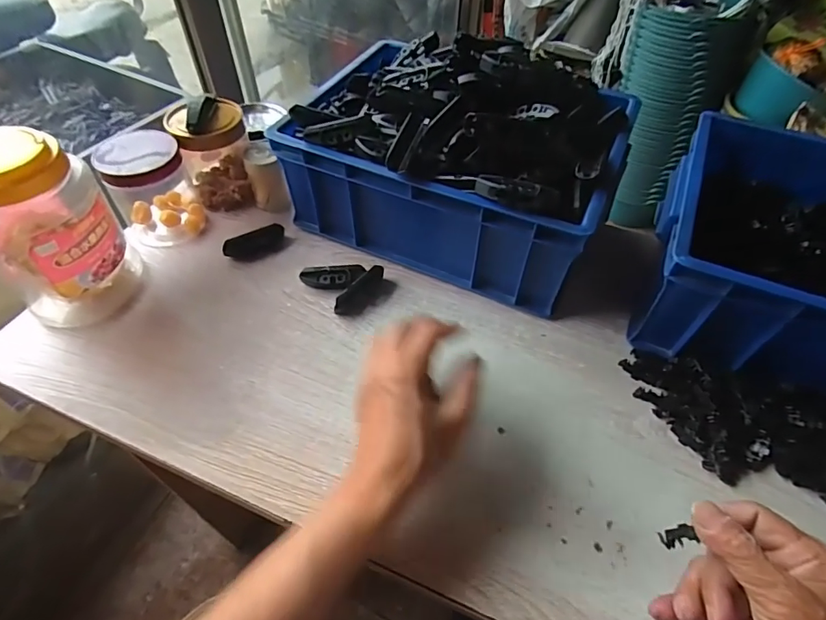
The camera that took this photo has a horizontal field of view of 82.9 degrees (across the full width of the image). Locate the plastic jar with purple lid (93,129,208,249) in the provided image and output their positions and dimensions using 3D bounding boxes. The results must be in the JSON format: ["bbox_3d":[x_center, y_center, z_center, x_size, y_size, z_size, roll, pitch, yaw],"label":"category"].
[{"bbox_3d":[-0.294,-0.134,0.534,0.081,0.118,0.077,1,51,-1],"label":"plastic jar with purple lid"}]

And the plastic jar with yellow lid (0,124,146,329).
[{"bbox_3d":[-0.340,-0.075,0.442,0.088,0.173,0.106,38,59,25],"label":"plastic jar with yellow lid"}]

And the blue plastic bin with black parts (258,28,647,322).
[{"bbox_3d":[0.052,-0.179,0.531,0.336,0.175,0.248,23,54,15],"label":"blue plastic bin with black parts"}]

